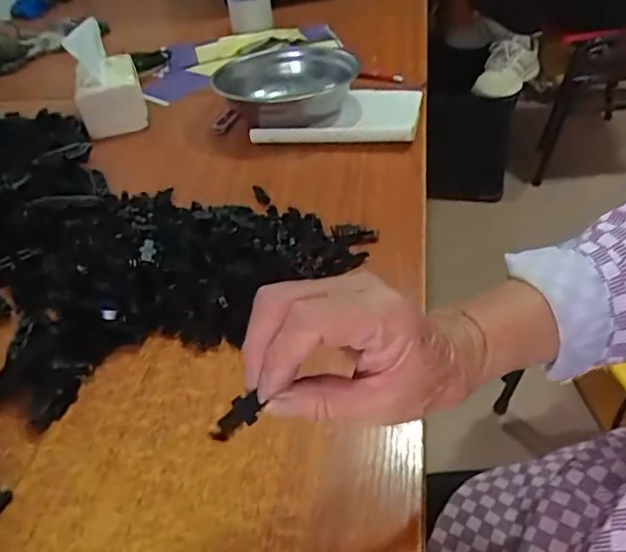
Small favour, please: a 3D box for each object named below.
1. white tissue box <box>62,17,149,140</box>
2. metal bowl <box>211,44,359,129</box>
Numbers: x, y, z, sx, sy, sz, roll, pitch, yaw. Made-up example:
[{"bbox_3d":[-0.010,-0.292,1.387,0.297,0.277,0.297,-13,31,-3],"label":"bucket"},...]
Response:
[{"bbox_3d":[-0.314,-0.303,0.877,0.093,0.136,0.128,-15,40,-10],"label":"white tissue box"},{"bbox_3d":[-0.043,-0.271,0.839,0.196,0.062,0.198,-3,39,2],"label":"metal bowl"}]

